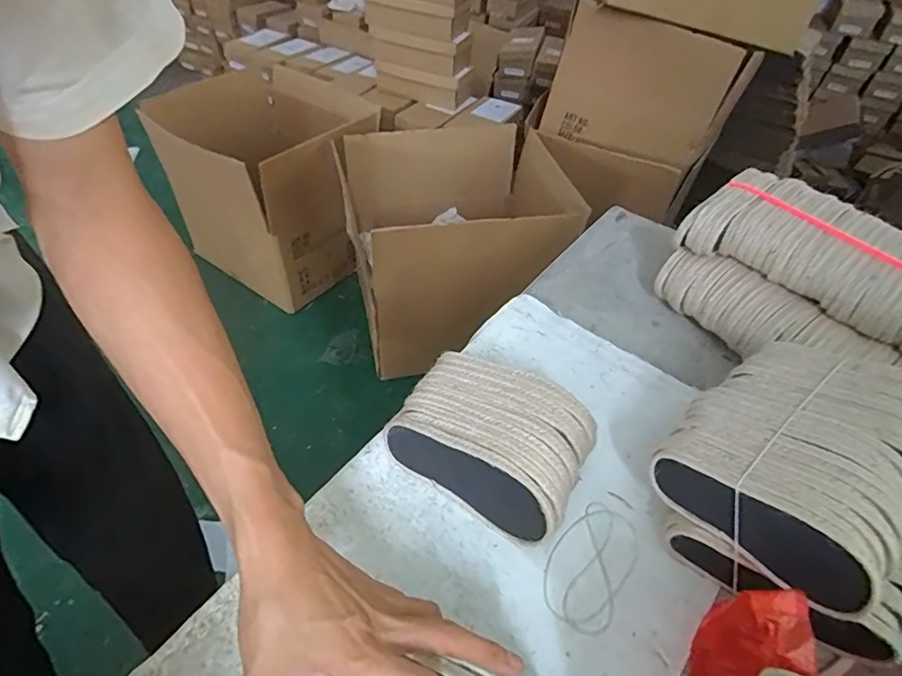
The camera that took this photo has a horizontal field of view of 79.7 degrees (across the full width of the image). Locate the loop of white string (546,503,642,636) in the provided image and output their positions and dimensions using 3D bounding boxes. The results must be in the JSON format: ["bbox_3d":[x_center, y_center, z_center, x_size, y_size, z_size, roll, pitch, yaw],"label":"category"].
[{"bbox_3d":[0.119,0.191,0.458,0.062,0.006,0.110,27,51,21],"label":"loop of white string"}]

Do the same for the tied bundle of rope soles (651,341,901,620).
[{"bbox_3d":[0.286,0.093,0.434,0.203,0.078,0.173,-37,36,-25],"label":"tied bundle of rope soles"}]

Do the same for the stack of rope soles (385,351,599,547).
[{"bbox_3d":[0.039,0.090,0.500,0.174,0.073,0.117,29,51,22],"label":"stack of rope soles"}]

